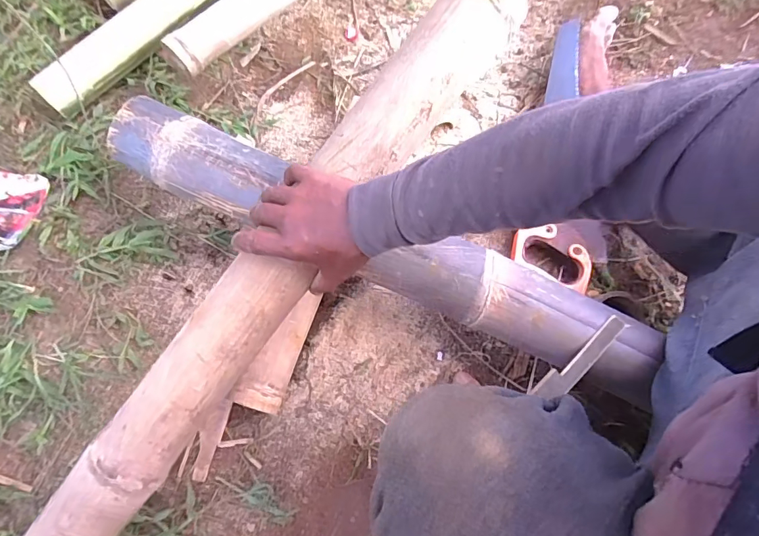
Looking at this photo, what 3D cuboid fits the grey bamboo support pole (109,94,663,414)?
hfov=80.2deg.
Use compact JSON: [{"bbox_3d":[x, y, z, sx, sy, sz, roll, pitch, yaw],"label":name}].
[{"bbox_3d":[0.004,-0.030,0.550,0.696,0.082,0.103,25,73,8],"label":"grey bamboo support pole"}]

